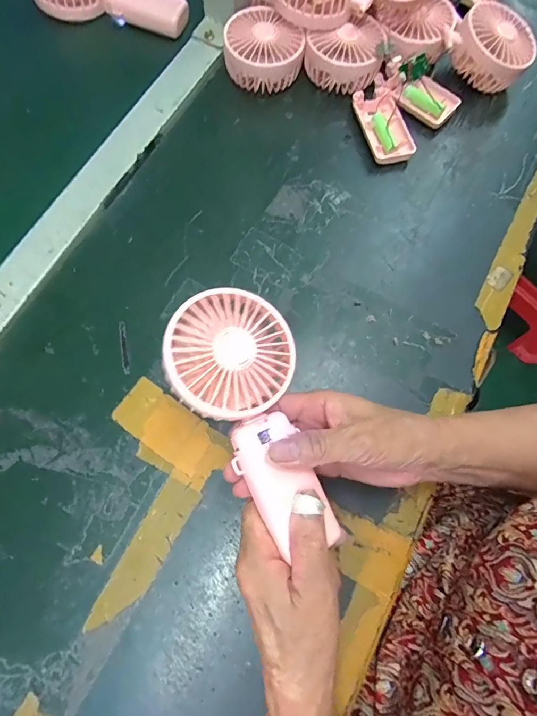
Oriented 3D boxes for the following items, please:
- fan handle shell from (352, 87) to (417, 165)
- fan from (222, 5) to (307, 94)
[{"bbox_3d":[0.124,-0.250,0.455,0.046,0.015,0.092,-11,73,-6],"label":"fan handle shell"},{"bbox_3d":[-0.007,-0.337,0.464,0.085,0.044,0.079,36,74,9],"label":"fan"}]

